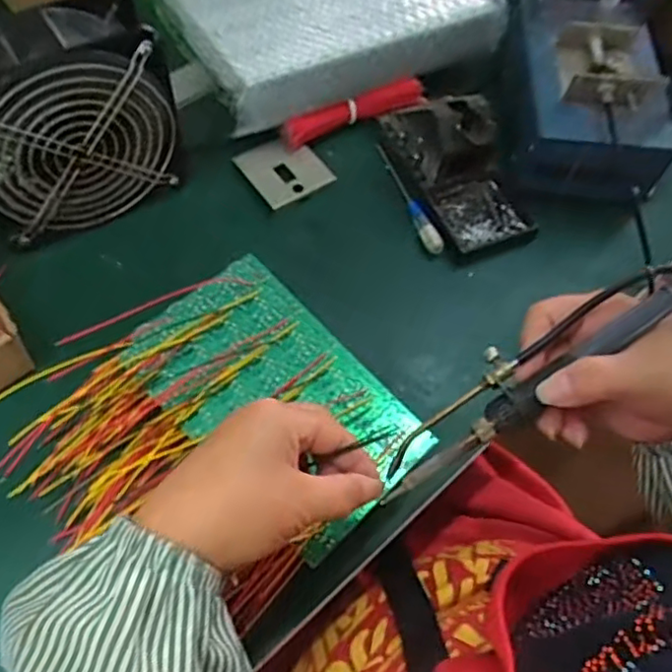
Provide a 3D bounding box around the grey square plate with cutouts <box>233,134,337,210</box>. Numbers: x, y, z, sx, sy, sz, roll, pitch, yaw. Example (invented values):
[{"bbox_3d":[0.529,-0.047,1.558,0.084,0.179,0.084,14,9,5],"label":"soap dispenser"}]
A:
[{"bbox_3d":[-0.042,-0.142,0.543,0.062,0.010,0.061,-30,73,-15],"label":"grey square plate with cutouts"}]

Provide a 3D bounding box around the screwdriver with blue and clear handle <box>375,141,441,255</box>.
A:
[{"bbox_3d":[0.060,-0.121,0.545,0.012,0.016,0.128,-15,62,-11],"label":"screwdriver with blue and clear handle"}]

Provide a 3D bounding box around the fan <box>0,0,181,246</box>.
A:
[{"bbox_3d":[-0.192,-0.151,0.456,0.142,0.142,0.062,-27,65,-17],"label":"fan"}]

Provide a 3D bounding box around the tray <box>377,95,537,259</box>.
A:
[{"bbox_3d":[0.101,-0.150,0.531,0.077,0.067,0.158,-21,64,-14],"label":"tray"}]

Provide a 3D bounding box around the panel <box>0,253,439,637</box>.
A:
[{"bbox_3d":[-0.076,0.063,0.393,0.198,0.040,0.215,38,65,17],"label":"panel"}]

